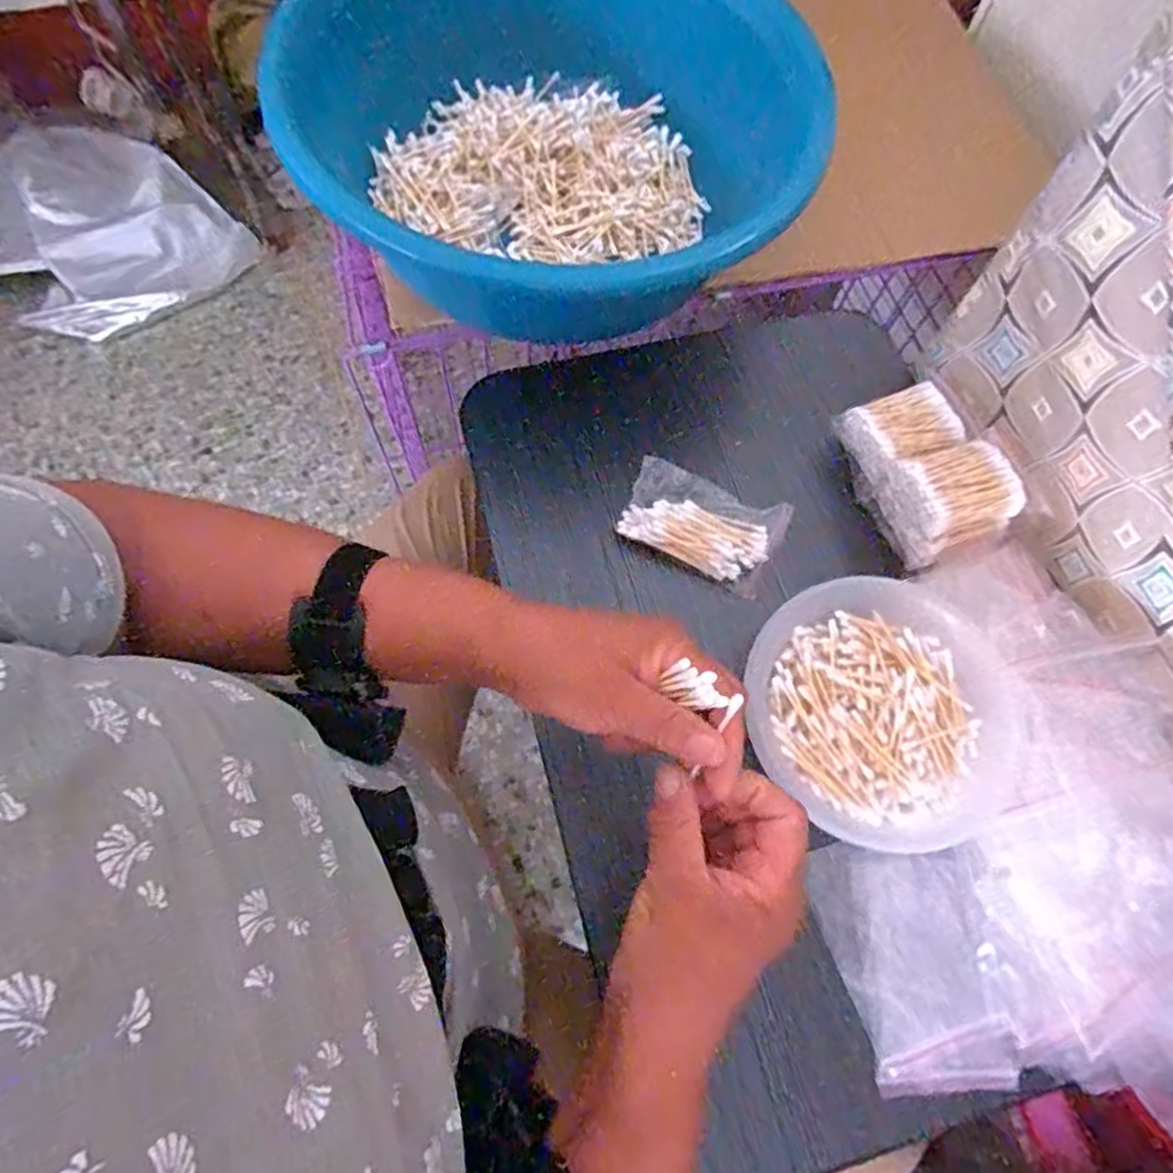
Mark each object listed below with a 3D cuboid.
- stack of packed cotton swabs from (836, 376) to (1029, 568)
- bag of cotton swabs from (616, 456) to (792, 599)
[{"bbox_3d":[0.251,-0.088,0.530,0.076,0.077,0.128,-17,70,-9],"label":"stack of packed cotton swabs"},{"bbox_3d":[0.086,-0.046,0.532,0.115,0.025,0.066,24,85,6],"label":"bag of cotton swabs"}]

